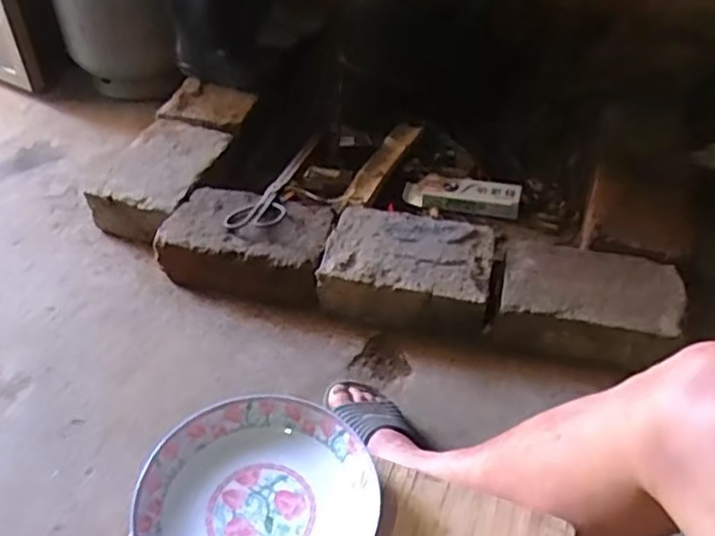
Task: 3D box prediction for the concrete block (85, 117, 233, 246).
[{"bbox_3d":[-0.382,-0.180,1.303,0.174,0.115,0.299,11,40,9],"label":"concrete block"}]

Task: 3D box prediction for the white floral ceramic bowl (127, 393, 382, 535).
[{"bbox_3d":[-0.074,0.173,0.487,0.171,0.030,0.164,2,40,-2],"label":"white floral ceramic bowl"}]

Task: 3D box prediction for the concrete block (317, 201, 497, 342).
[{"bbox_3d":[0.083,0.005,1.107,0.268,0.110,0.194,10,43,9],"label":"concrete block"}]

